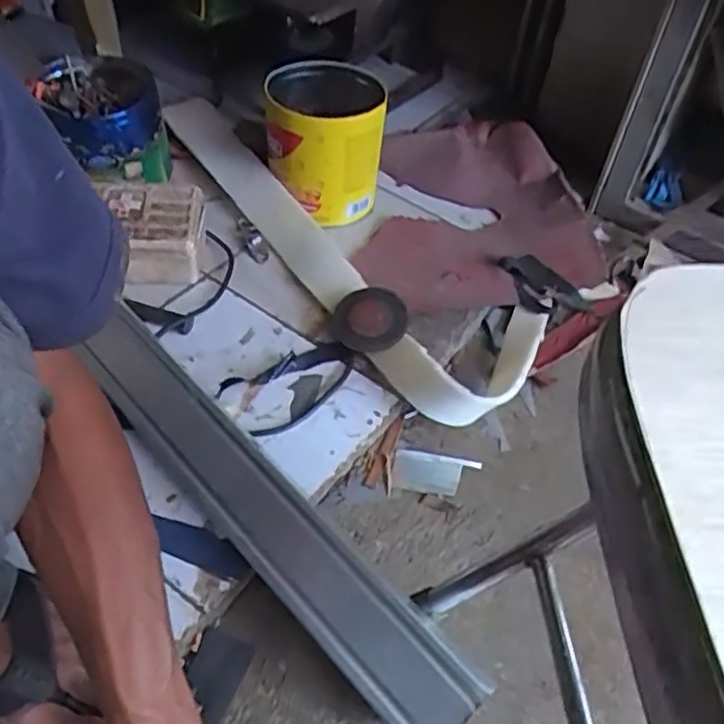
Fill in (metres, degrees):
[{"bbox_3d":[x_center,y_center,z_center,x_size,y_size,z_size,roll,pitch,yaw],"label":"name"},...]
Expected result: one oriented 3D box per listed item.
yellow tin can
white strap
[{"bbox_3d":[-0.048,-0.280,0.896,0.141,0.176,0.142,2,48,-2],"label":"yellow tin can"},{"bbox_3d":[-0.016,-0.189,0.889,0.222,0.061,0.657,-27,56,-25],"label":"white strap"}]

